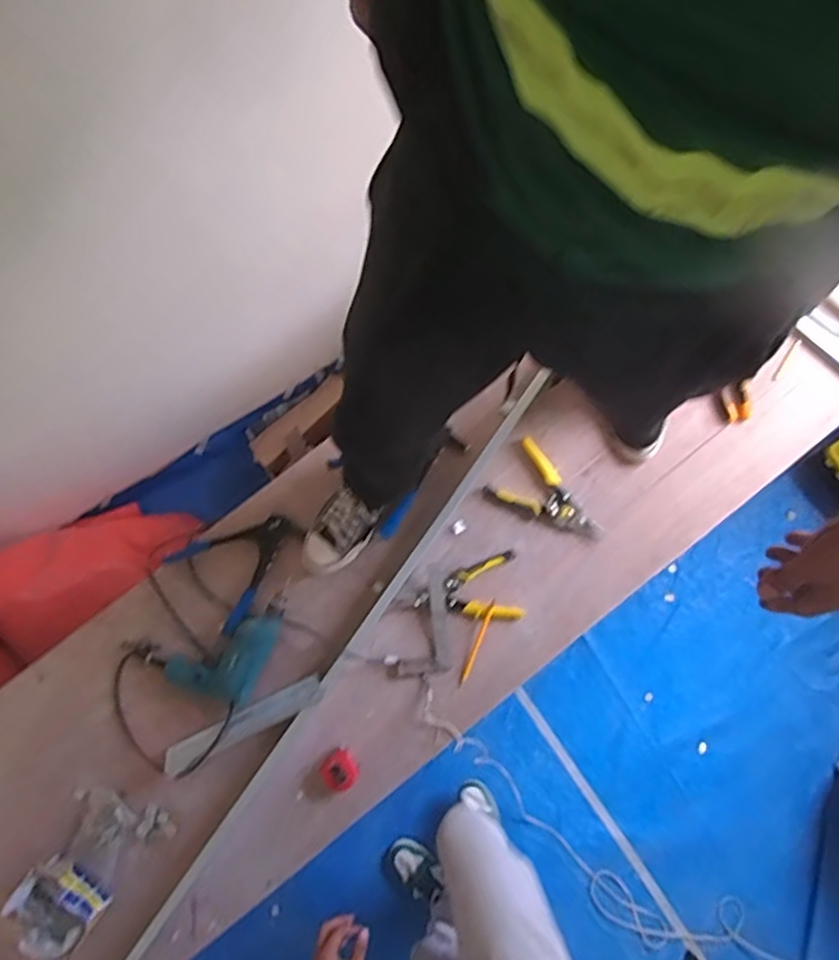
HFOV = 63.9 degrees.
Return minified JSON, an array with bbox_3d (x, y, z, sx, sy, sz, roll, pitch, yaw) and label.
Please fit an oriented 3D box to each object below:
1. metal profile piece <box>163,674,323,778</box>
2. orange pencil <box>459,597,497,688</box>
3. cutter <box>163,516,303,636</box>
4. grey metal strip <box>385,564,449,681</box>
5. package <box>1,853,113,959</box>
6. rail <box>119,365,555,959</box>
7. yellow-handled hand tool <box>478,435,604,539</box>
[{"bbox_3d":[-0.321,0.441,1.218,0.308,0.016,0.051,-27,77,-5],"label":"metal profile piece"},{"bbox_3d":[0.108,0.303,1.255,0.013,0.007,0.168,22,78,6],"label":"orange pencil"},{"bbox_3d":[-0.358,0.142,1.286,0.191,0.019,0.228,38,80,9],"label":"cutter"},{"bbox_3d":[-0.005,0.266,1.271,0.111,0.015,0.199,-3,76,0],"label":"grey metal strip"},{"bbox_3d":[-0.621,0.723,1.138,0.143,0.066,0.121,37,84,8],"label":"package"},{"bbox_3d":[-0.206,0.410,1.212,0.037,0.049,1.558,35,83,8],"label":"rail"},{"bbox_3d":[0.256,0.035,1.313,0.222,0.022,0.139,38,80,9],"label":"yellow-handled hand tool"}]

